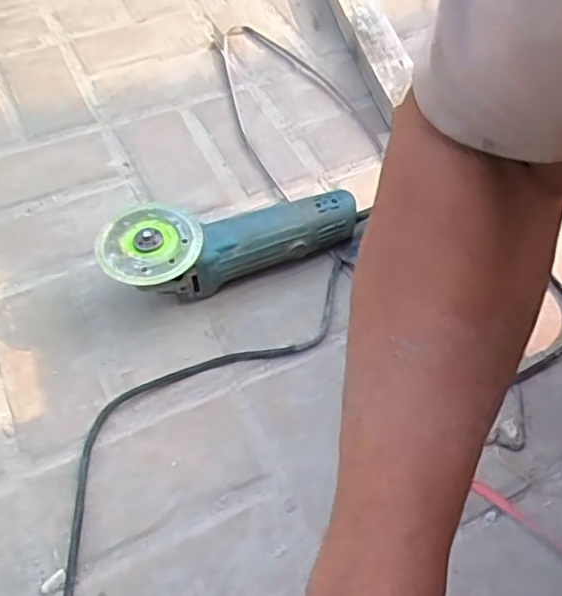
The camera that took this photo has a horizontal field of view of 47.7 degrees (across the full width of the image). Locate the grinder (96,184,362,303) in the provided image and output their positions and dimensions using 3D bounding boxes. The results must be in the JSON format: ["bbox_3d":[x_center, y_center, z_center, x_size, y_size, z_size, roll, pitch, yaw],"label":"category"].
[{"bbox_3d":[-0.054,-0.065,0.684,0.270,0.082,0.095,-24,58,-17],"label":"grinder"}]

